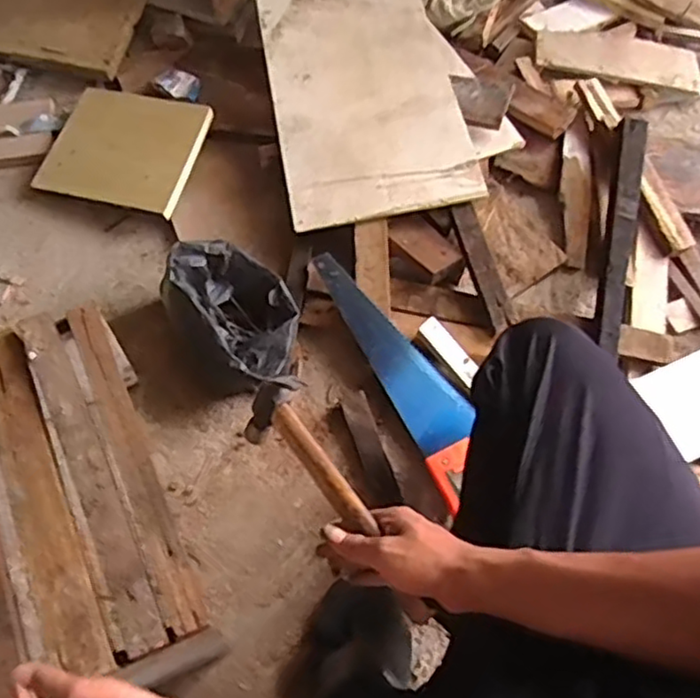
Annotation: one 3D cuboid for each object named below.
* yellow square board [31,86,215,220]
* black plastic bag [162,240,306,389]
[{"bbox_3d":[-0.341,-0.304,1.007,0.230,0.019,0.192,15,71,15],"label":"yellow square board"},{"bbox_3d":[-0.144,-0.057,0.848,0.137,0.091,0.215,-37,68,-20],"label":"black plastic bag"}]

